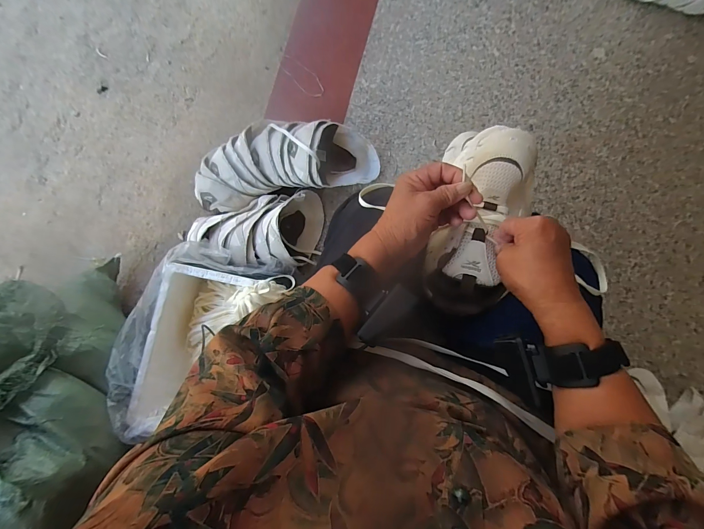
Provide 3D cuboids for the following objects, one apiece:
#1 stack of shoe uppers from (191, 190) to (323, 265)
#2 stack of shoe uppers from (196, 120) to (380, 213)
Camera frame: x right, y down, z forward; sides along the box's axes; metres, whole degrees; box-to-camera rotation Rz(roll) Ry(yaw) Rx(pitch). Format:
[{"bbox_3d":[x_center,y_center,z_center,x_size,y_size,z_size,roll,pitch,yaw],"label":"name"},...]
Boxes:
[{"bbox_3d":[-0.228,-0.084,0.788,0.287,0.148,0.179,-2,83,0],"label":"stack of shoe uppers"},{"bbox_3d":[-0.162,-0.260,0.772,0.443,0.119,0.190,-14,85,-1],"label":"stack of shoe uppers"}]

